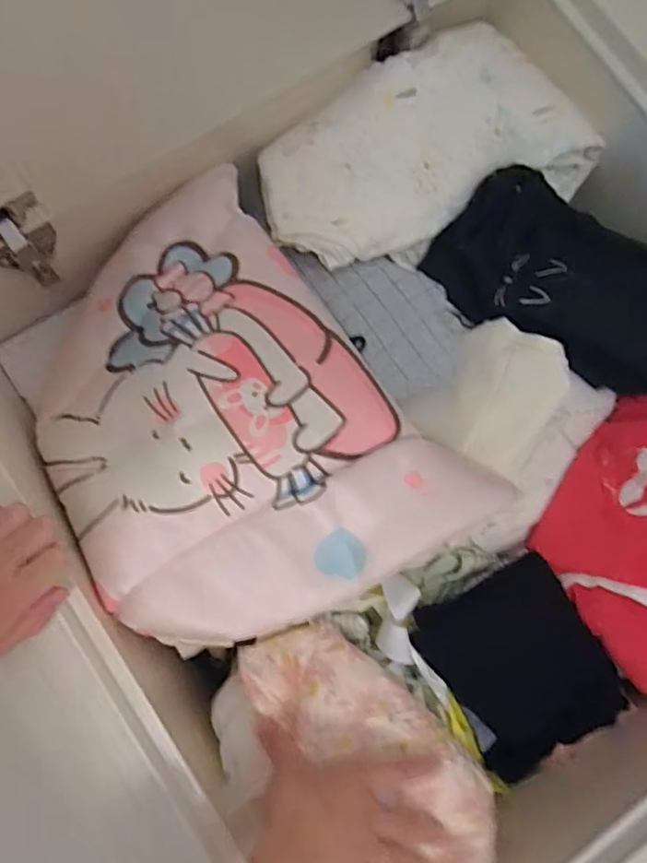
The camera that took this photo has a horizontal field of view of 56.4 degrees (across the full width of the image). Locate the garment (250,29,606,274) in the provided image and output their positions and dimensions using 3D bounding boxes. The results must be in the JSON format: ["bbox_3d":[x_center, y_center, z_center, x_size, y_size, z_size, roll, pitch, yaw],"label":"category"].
[{"bbox_3d":[0.088,-0.255,0.556,0.294,0.055,0.182,-35,81,-7],"label":"garment"}]

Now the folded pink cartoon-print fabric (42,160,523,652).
[{"bbox_3d":[-0.082,-0.025,0.507,0.298,0.059,0.380,-30,81,-6],"label":"folded pink cartoon-print fabric"}]

